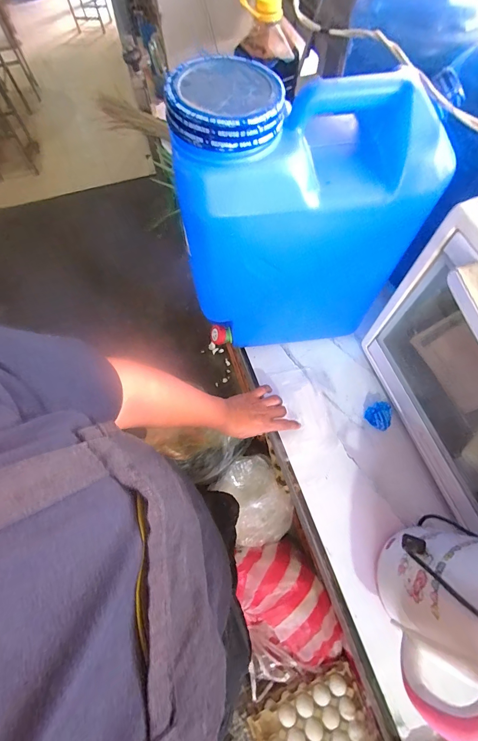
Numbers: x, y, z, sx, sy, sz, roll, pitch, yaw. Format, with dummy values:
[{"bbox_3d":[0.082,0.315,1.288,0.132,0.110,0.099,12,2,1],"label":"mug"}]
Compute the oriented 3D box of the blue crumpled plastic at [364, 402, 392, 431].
[{"bbox_3d":[0.262,0.084,0.591,0.040,0.038,0.048,-30,69,-12],"label":"blue crumpled plastic"}]

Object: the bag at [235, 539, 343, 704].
[{"bbox_3d":[0.116,0.694,0.946,0.300,0.182,0.312,-11,66,-4],"label":"bag"}]

